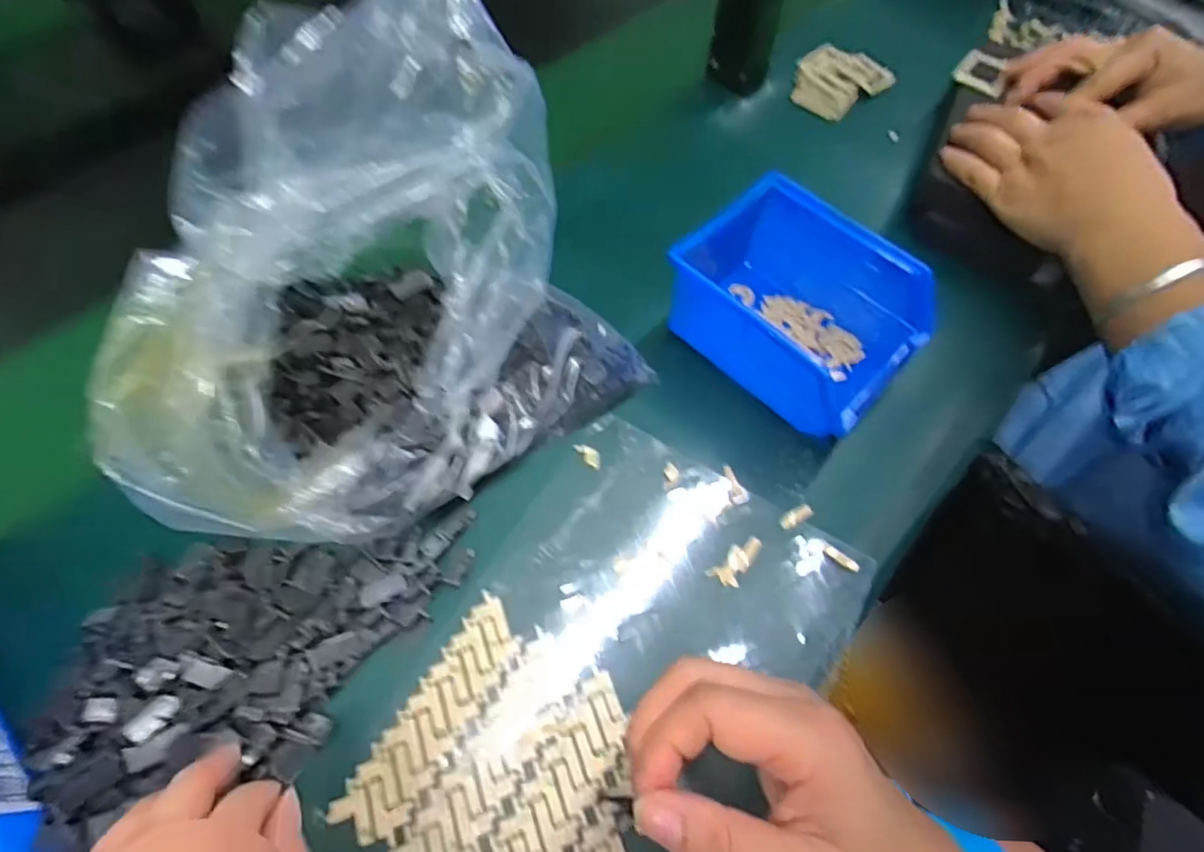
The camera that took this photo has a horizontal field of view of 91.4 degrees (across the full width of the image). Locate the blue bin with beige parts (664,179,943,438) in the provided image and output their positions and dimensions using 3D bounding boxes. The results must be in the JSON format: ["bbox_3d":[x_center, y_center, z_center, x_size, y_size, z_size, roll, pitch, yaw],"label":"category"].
[{"bbox_3d":[0.119,-0.069,0.367,0.102,0.077,0.136,-41,68,-21],"label":"blue bin with beige parts"}]

